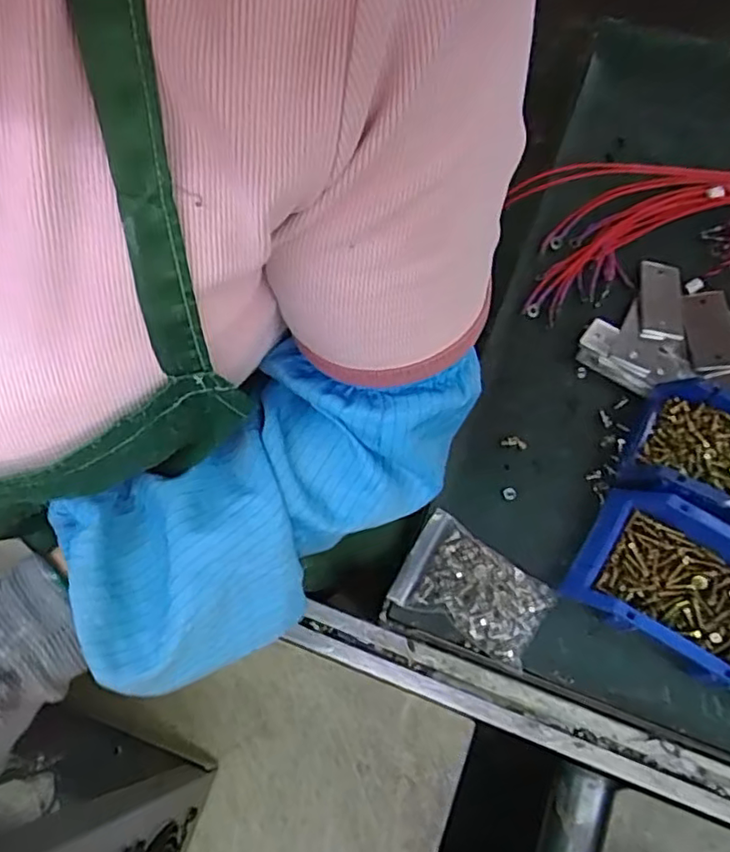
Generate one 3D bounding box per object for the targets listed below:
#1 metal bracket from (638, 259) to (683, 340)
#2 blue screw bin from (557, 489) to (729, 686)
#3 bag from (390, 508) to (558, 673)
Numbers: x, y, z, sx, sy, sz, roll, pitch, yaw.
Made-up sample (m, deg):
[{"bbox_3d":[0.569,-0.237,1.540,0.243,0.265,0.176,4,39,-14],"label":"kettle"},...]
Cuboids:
[{"bbox_3d":[0.300,-0.129,0.643,0.042,0.014,0.087,9,69,6],"label":"metal bracket"},{"bbox_3d":[0.253,0.135,0.517,0.156,0.082,0.111,31,73,14],"label":"blue screw bin"},{"bbox_3d":[0.093,0.139,0.547,0.122,0.019,0.086,26,74,23],"label":"bag"}]

